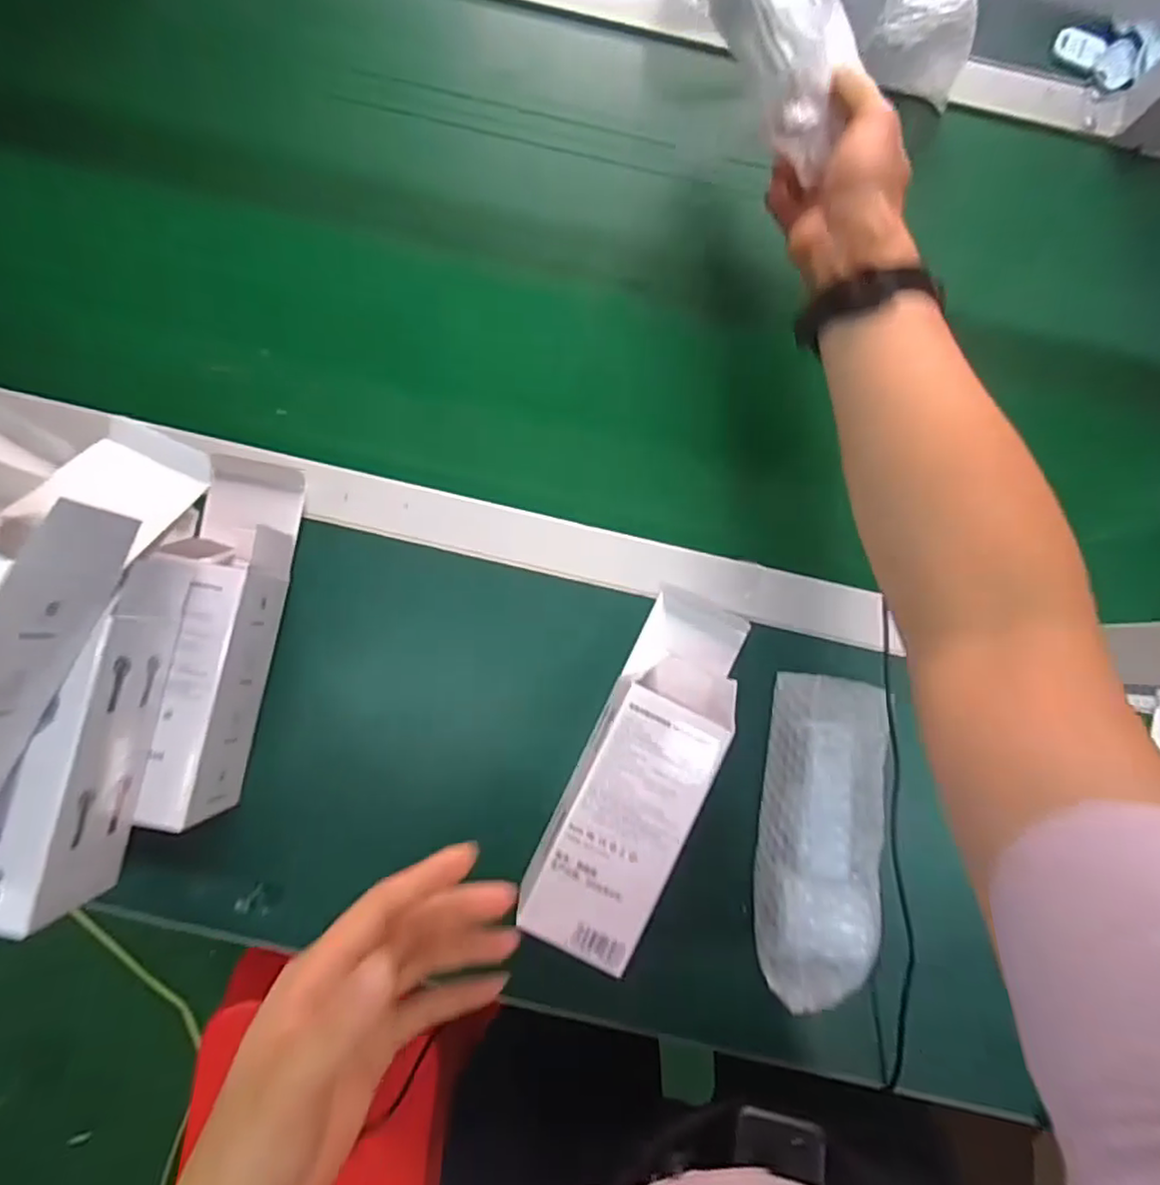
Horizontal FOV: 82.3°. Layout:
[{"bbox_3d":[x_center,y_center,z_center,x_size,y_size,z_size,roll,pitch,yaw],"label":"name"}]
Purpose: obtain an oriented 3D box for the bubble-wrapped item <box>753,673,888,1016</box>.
[{"bbox_3d":[0.163,0.156,0.432,0.084,0.047,0.198,10,84,-1],"label":"bubble-wrapped item"}]

